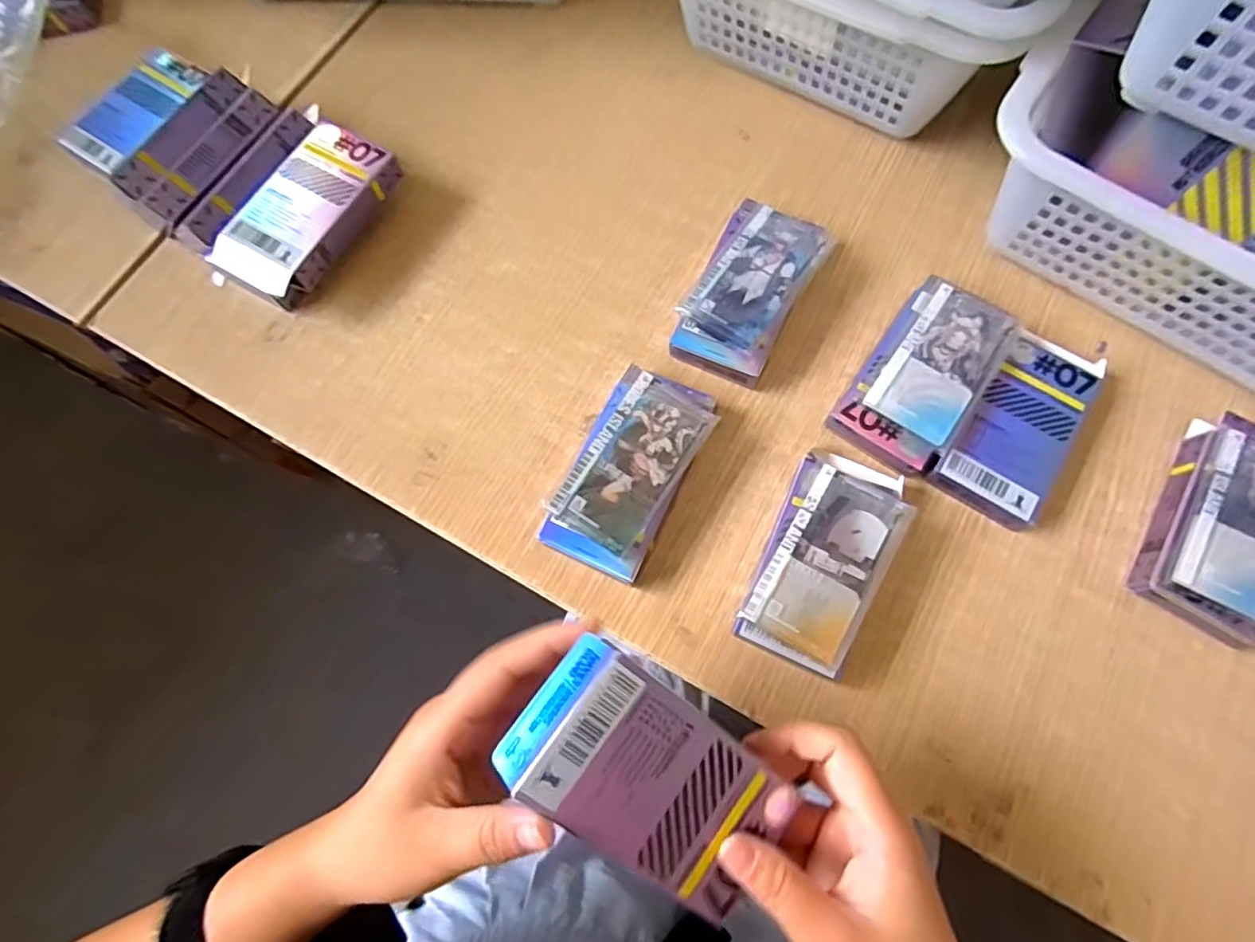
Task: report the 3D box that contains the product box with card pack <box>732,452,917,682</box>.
[{"bbox_3d":[0.112,0.047,0.351,0.063,0.036,0.125,25,75,8],"label":"product box with card pack"}]

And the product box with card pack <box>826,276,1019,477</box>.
[{"bbox_3d":[0.183,-0.059,0.383,0.064,0.035,0.120,34,76,11],"label":"product box with card pack"}]

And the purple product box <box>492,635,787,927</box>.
[{"bbox_3d":[0.010,0.118,0.237,0.108,0.015,0.059,42,78,-17],"label":"purple product box"}]

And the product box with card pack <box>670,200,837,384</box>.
[{"bbox_3d":[0.081,-0.118,0.404,0.067,0.035,0.124,26,75,9],"label":"product box with card pack"}]

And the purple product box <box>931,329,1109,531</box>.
[{"bbox_3d":[0.238,-0.029,0.376,0.058,0.026,0.121,32,76,10],"label":"purple product box"}]

